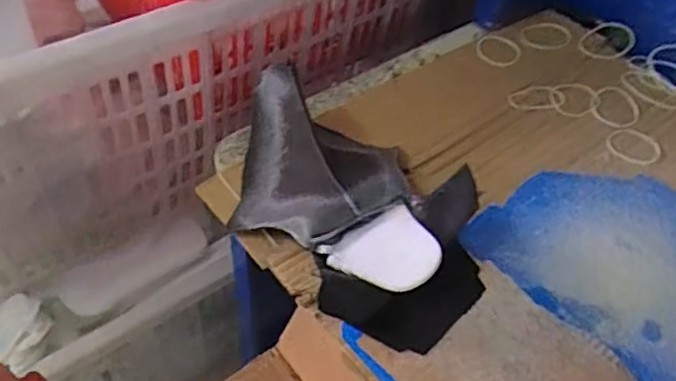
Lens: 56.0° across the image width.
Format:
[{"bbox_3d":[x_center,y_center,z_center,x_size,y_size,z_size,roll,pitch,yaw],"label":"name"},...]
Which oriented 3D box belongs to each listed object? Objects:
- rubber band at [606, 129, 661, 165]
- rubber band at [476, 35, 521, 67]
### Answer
[{"bbox_3d":[0.293,-0.044,0.627,0.050,0.004,0.051,2,51,-2],"label":"rubber band"},{"bbox_3d":[0.177,-0.154,0.701,0.051,0.006,0.060,19,47,3],"label":"rubber band"}]

